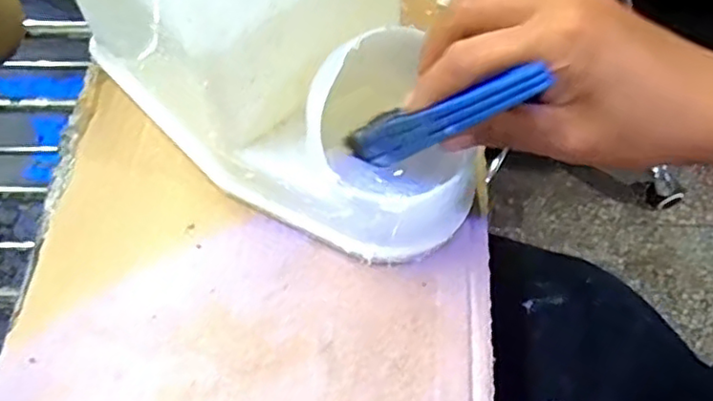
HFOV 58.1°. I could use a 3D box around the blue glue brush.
[{"bbox_3d":[0.033,-0.037,0.292,0.019,0.130,0.021,40,61,-23],"label":"blue glue brush"}]

